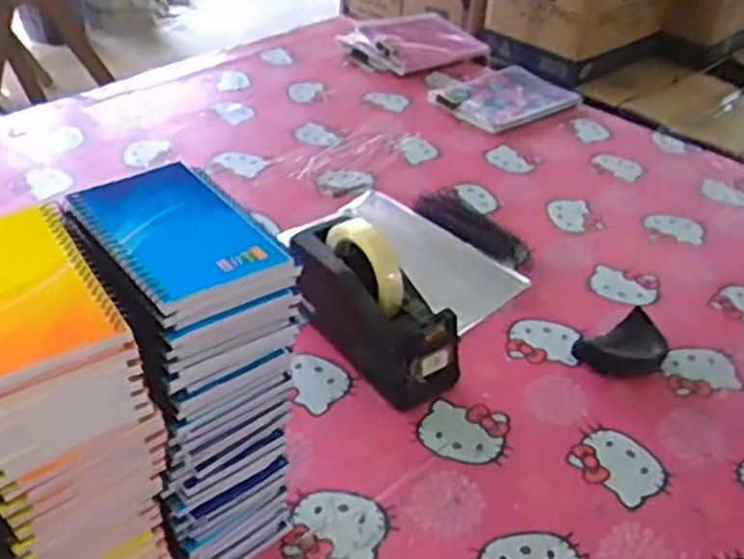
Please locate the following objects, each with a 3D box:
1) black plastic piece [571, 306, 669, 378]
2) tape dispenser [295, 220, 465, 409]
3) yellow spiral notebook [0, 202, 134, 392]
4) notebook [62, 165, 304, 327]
[{"bbox_3d":[0.264,0.073,0.807,0.102,0.030,0.068,-14,42,-22],"label":"black plastic piece"},{"bbox_3d":[-0.002,0.022,0.760,0.065,0.126,0.200,-25,47,-33],"label":"tape dispenser"},{"bbox_3d":[-0.193,0.005,0.413,0.083,0.016,0.125,-20,43,-28],"label":"yellow spiral notebook"},{"bbox_3d":[-0.119,-0.026,0.462,0.082,0.021,0.128,-26,46,-33],"label":"notebook"}]

